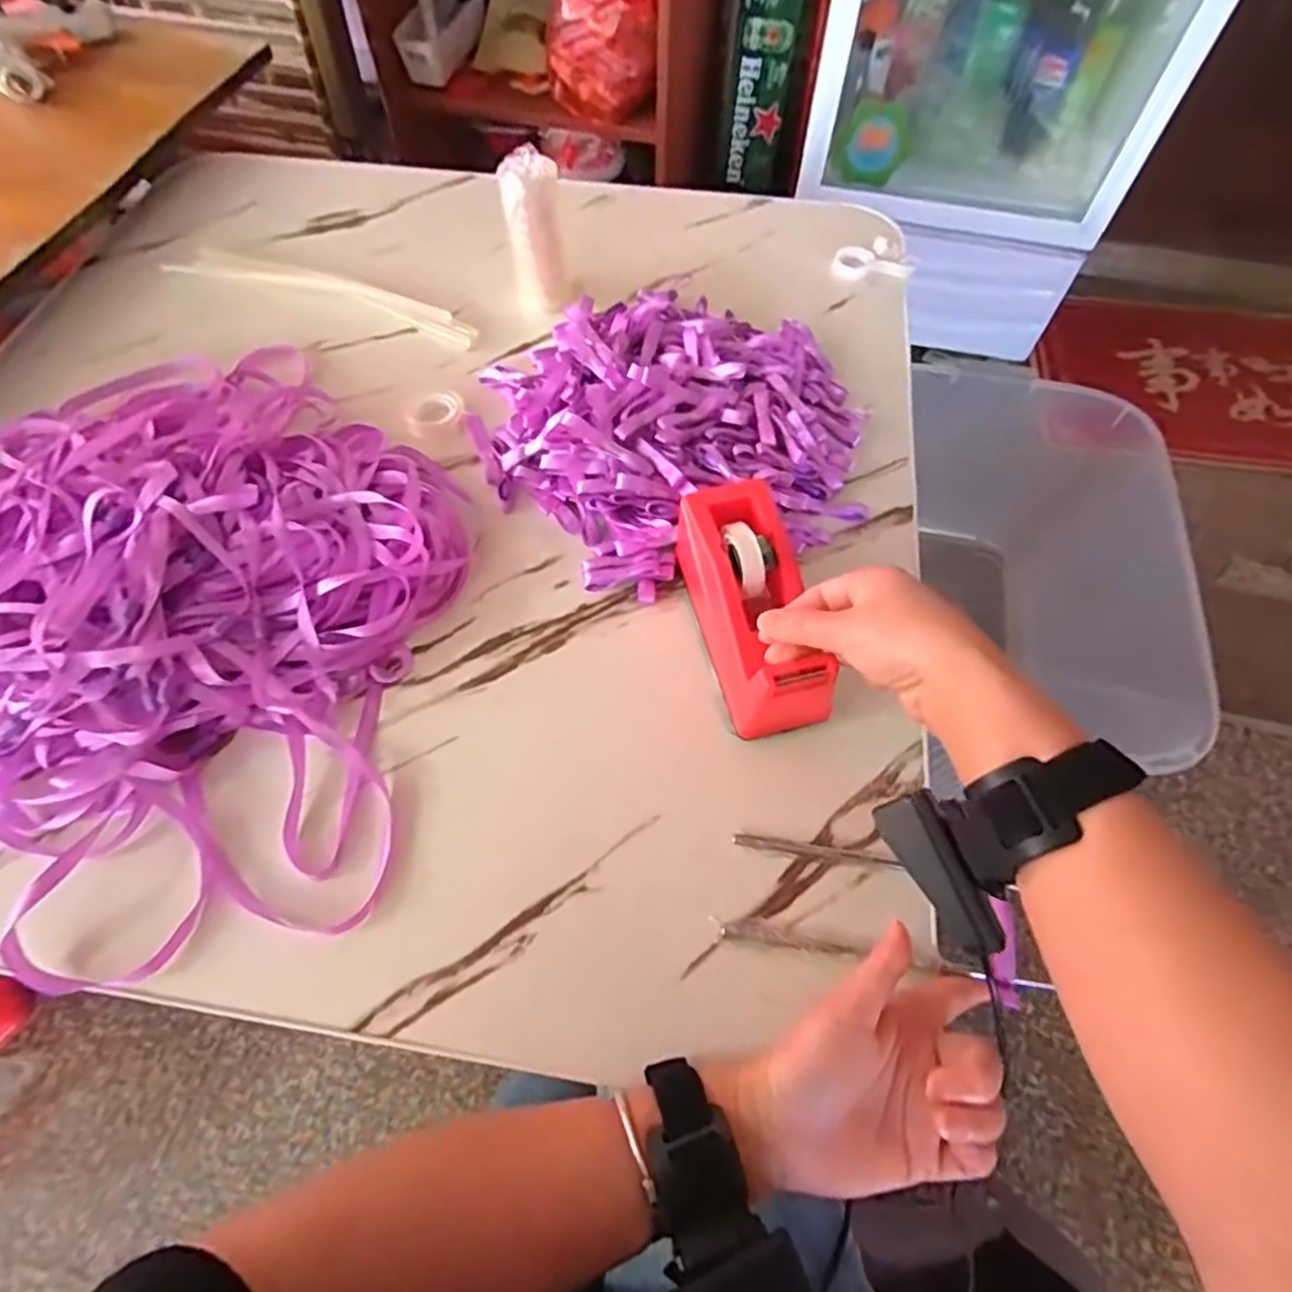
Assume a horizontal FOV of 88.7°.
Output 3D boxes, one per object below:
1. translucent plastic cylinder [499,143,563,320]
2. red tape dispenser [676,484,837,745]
[{"bbox_3d":[-0.094,-0.348,0.561,0.042,0.111,0.041,-6,62,-4],"label":"translucent plastic cylinder"},{"bbox_3d":[0.068,-0.025,0.414,0.062,0.079,0.154,-12,72,-7],"label":"red tape dispenser"}]

